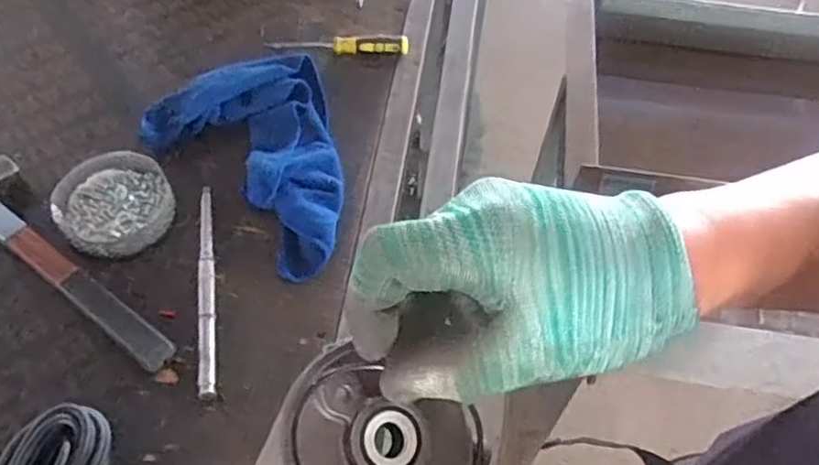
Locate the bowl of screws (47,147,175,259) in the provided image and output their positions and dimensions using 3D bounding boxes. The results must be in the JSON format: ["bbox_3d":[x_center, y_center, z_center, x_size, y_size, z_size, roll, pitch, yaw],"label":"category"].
[{"bbox_3d":[-0.333,-0.037,0.764,0.124,0.046,0.148,-31,60,-23],"label":"bowl of screws"}]

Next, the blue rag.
[{"bbox_3d":[-0.149,-0.104,0.822,0.312,0.044,0.229,38,60,24],"label":"blue rag"}]

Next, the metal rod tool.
[{"bbox_3d":[-0.212,0.055,0.709,0.018,0.016,0.246,-8,54,-8],"label":"metal rod tool"}]

